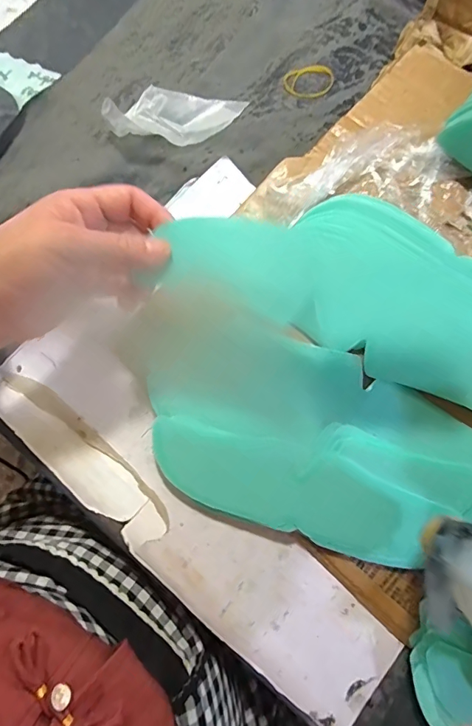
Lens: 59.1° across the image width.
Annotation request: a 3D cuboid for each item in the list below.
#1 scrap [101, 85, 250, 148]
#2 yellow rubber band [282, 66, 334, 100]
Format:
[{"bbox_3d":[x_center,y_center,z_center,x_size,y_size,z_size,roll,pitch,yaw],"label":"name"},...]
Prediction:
[{"bbox_3d":[-0.057,-0.237,0.390,0.118,0.023,0.055,11,83,0],"label":"scrap"},{"bbox_3d":[0.071,-0.270,0.400,0.048,0.004,0.034,-17,79,-2],"label":"yellow rubber band"}]

